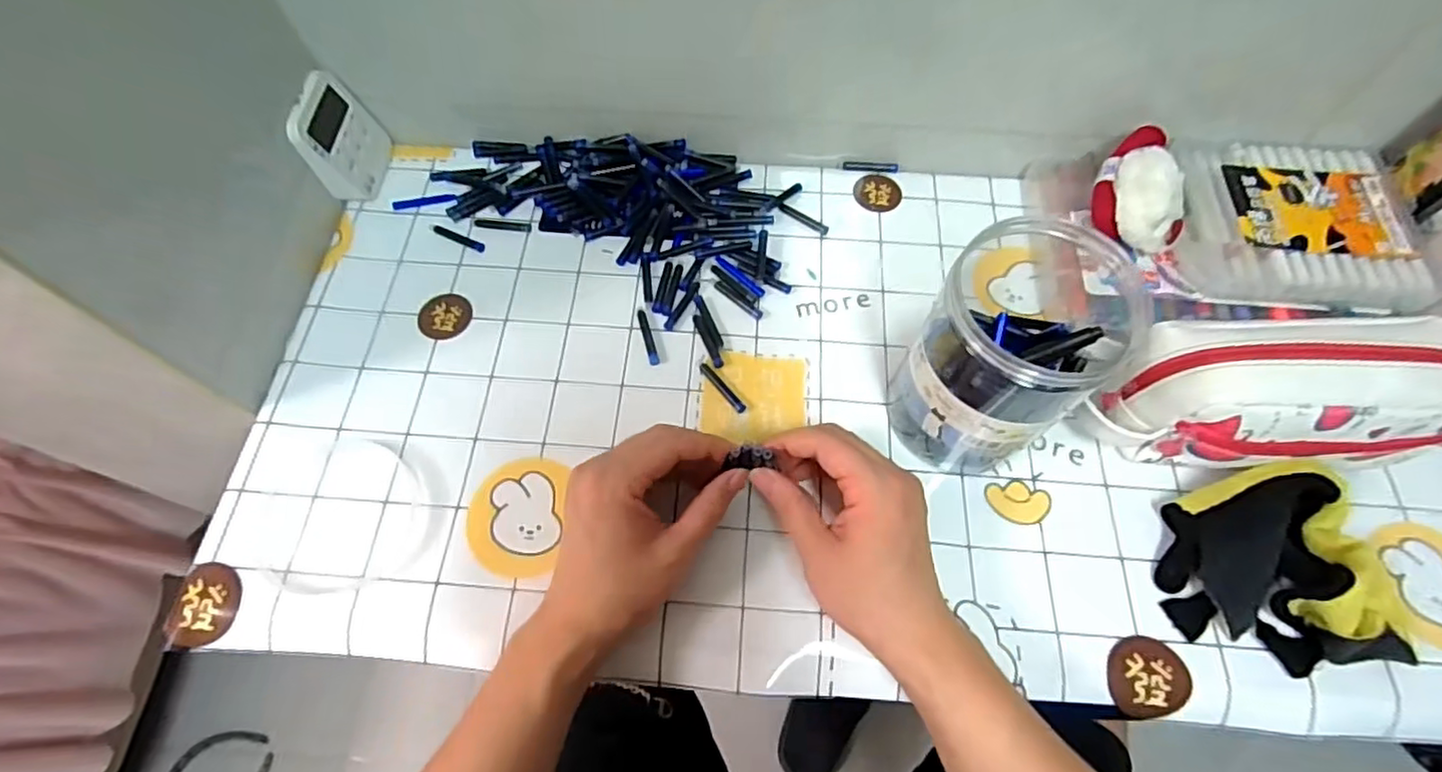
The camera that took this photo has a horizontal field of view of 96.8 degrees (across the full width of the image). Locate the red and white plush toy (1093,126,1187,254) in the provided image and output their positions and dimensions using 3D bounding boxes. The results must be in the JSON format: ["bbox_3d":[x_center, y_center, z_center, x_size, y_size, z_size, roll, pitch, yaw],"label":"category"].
[{"bbox_3d":[0.306,-0.151,0.473,0.051,0.040,0.101,8,62,6],"label":"red and white plush toy"}]

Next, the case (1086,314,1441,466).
[{"bbox_3d":[0.350,0.007,0.408,0.199,0.102,0.083,-1,64,-1],"label":"case"}]

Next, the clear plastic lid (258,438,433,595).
[{"bbox_3d":[-0.244,0.082,0.419,0.101,0.004,0.099,0,64,-1],"label":"clear plastic lid"}]

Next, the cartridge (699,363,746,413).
[{"bbox_3d":[0.001,0.001,0.460,0.007,0.005,0.048,-34,69,-16],"label":"cartridge"}]

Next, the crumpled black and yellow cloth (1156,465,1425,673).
[{"bbox_3d":[0.348,0.109,0.390,0.139,0.046,0.110,1,64,0],"label":"crumpled black and yellow cloth"}]

